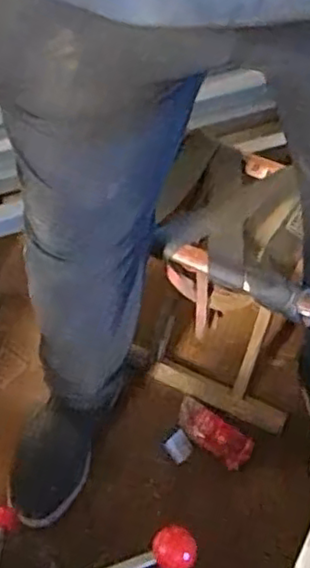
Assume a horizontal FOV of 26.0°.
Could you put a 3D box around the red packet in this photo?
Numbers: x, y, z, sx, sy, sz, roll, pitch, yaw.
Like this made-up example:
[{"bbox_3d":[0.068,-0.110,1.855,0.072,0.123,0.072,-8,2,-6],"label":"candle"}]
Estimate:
[{"bbox_3d":[0.088,0.229,1.037,0.133,0.015,0.059,34,57,24],"label":"red packet"}]

